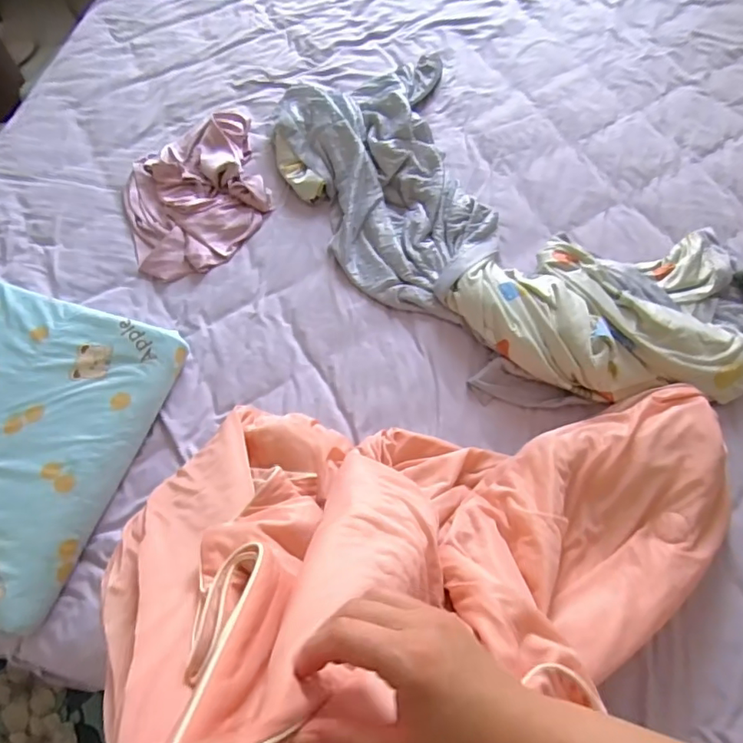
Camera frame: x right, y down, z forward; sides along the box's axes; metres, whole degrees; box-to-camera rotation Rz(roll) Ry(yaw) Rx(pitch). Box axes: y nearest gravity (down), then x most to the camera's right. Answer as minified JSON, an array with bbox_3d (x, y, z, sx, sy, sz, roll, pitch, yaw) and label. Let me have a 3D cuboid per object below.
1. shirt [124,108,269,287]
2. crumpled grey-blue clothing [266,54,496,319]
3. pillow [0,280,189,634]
[{"bbox_3d":[-0.353,-0.355,1.090,0.279,0.048,0.360,-19,65,-6],"label":"shirt"},{"bbox_3d":[0.028,-0.373,1.064,0.380,0.076,0.631,-14,64,-3],"label":"crumpled grey-blue clothing"},{"bbox_3d":[-0.604,0.075,0.830,0.492,0.066,0.459,16,66,11],"label":"pillow"}]

